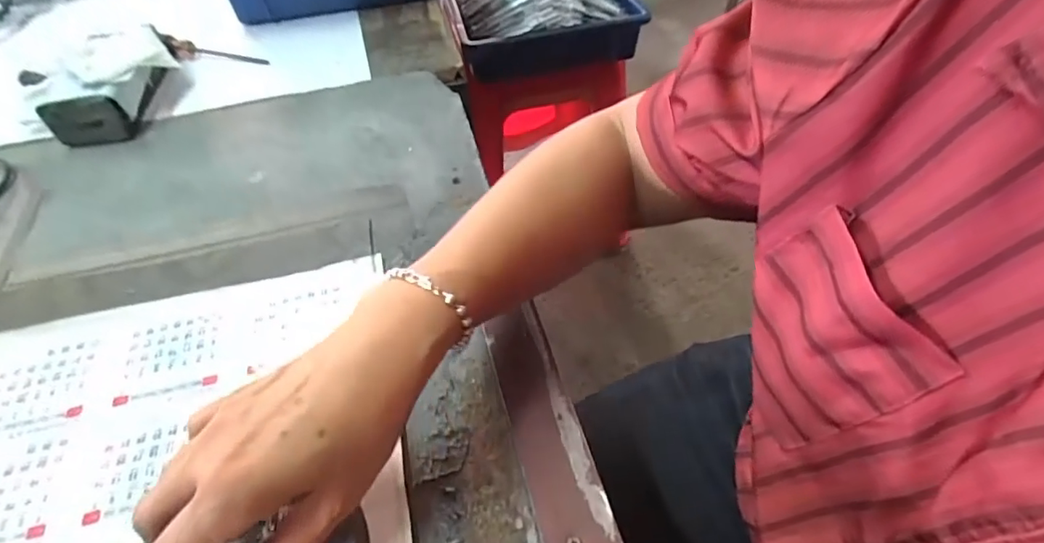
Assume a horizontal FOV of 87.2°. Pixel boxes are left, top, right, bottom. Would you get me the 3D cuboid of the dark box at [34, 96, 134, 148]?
[{"bbox_3d":[-0.403,-0.139,0.503,0.064,0.042,0.017,-14,50,-9],"label":"dark box"}]

